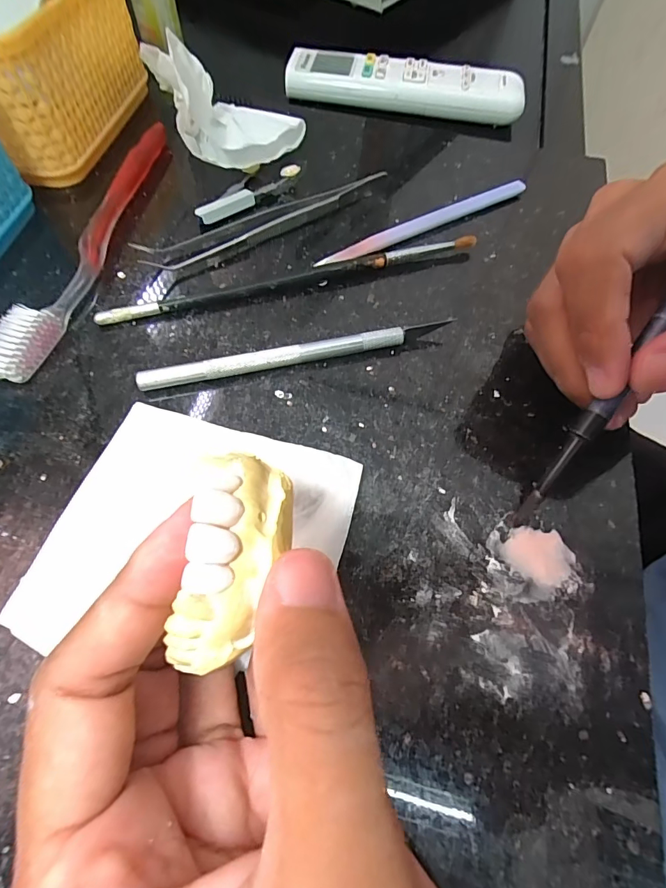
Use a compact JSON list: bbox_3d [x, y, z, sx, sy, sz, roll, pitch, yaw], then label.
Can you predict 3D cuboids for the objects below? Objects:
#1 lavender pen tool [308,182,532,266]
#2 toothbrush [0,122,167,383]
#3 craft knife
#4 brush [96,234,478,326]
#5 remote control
[{"bbox_3d":[0.051,-0.121,0.231,0.134,0.004,0.010,-28,85,-15],"label":"lavender pen tool"},{"bbox_3d":[-0.117,-0.107,0.212,0.020,0.016,0.185,11,63,4],"label":"toothbrush"},{"bbox_3d":[-0.015,-0.039,0.185,0.132,0.009,0.007,-11,63,-9],"label":"craft knife"},{"bbox_3d":[-0.017,-0.083,0.207,0.186,0.010,0.012,-15,64,-10],"label":"brush"},{"bbox_3d":[0.055,-0.276,0.325,0.177,0.023,0.041,10,63,3],"label":"remote control"}]

